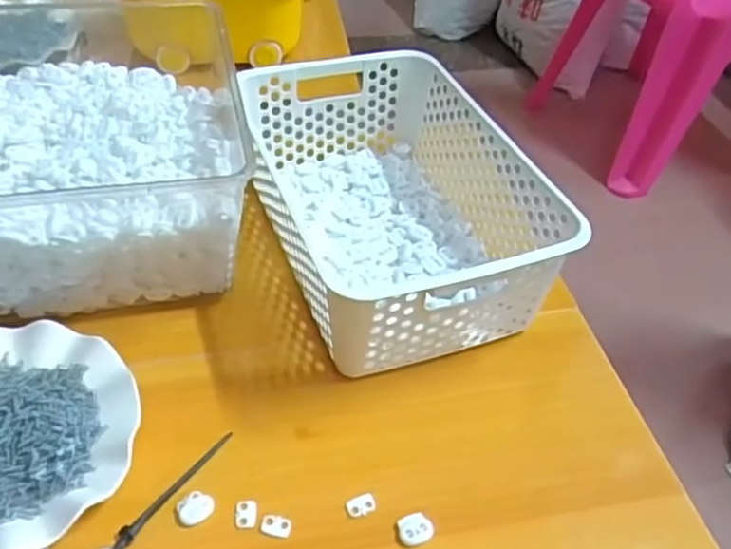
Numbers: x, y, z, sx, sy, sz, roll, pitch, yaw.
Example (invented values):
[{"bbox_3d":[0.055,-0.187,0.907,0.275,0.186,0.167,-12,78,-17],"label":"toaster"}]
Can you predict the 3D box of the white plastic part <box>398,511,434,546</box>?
[{"bbox_3d":[0.032,0.165,0.443,0.022,0.005,0.020,-11,47,-17],"label":"white plastic part"}]

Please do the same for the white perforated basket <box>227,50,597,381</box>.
[{"bbox_3d":[0.021,-0.066,0.601,0.194,0.115,0.304,-11,47,-17],"label":"white perforated basket"}]

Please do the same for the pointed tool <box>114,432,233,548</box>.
[{"bbox_3d":[-0.126,0.141,0.456,0.010,0.005,0.103,29,48,22],"label":"pointed tool"}]

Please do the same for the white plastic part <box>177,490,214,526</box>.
[{"bbox_3d":[-0.111,0.151,0.443,0.020,0.004,0.022,3,44,-3],"label":"white plastic part"}]

